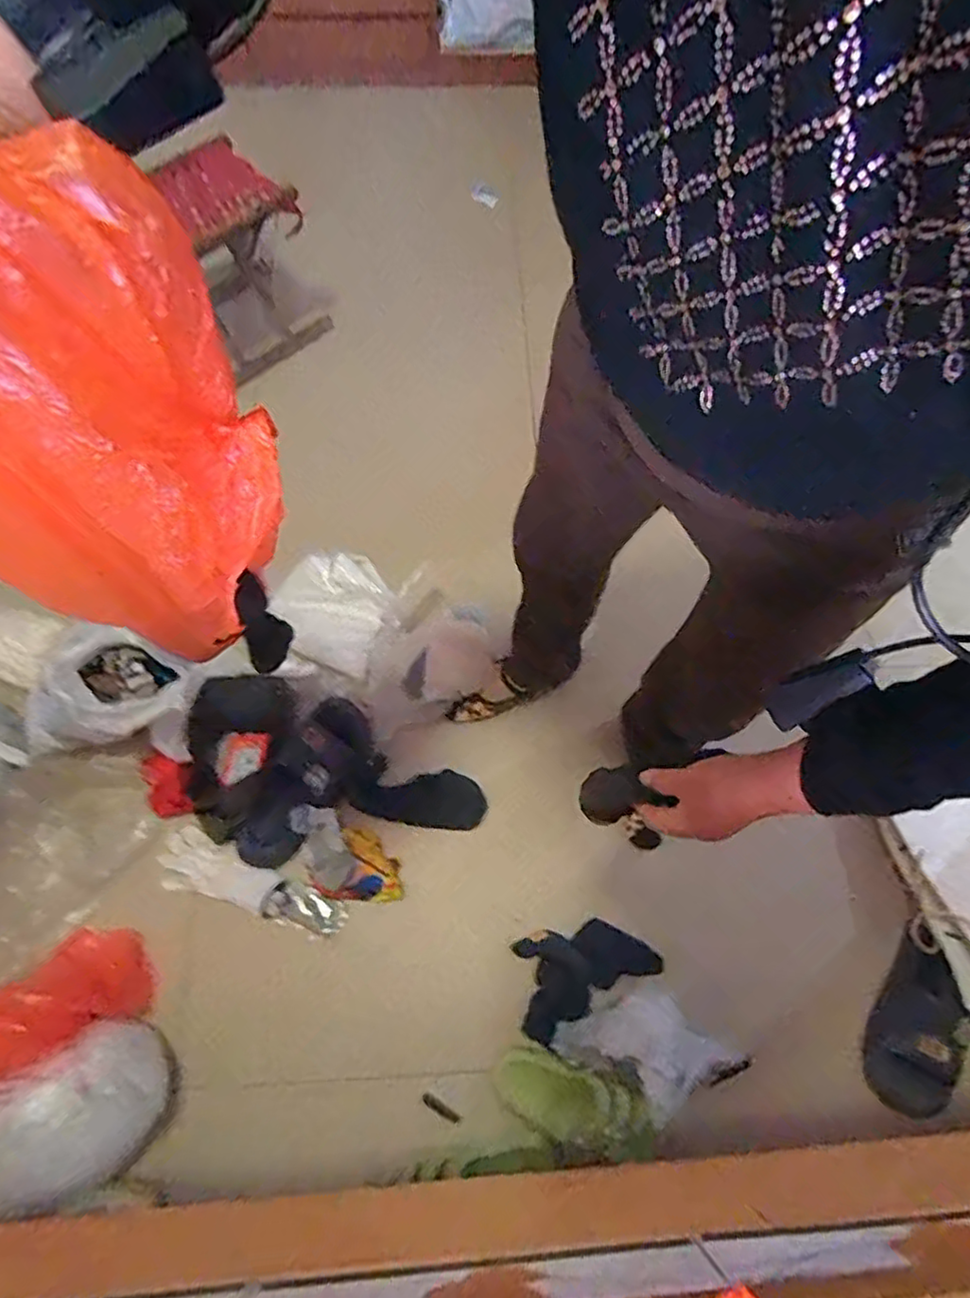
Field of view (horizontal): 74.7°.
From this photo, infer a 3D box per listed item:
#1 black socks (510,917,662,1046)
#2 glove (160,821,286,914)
[{"bbox_3d":[0.138,0.473,0.954,0.213,0.033,0.126,-26,70,-12],"label":"black socks"},{"bbox_3d":[-0.420,0.348,0.994,0.193,0.025,0.091,20,68,6],"label":"glove"}]

